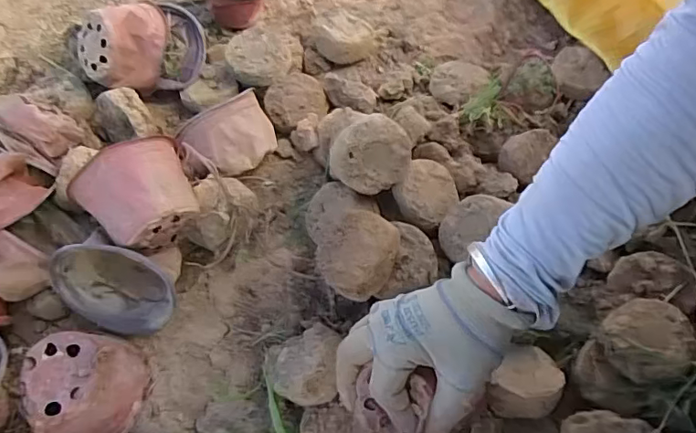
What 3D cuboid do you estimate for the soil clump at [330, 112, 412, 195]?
[{"bbox_3d":[0.022,-0.056,0.476,0.067,0.047,0.055,9,62,4],"label":"soil clump"}]

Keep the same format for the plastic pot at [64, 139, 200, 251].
[{"bbox_3d":[-0.176,-0.014,0.453,0.087,0.080,0.074,-34,67,-18],"label":"plastic pot"}]

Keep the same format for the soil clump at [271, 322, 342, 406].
[{"bbox_3d":[-0.036,0.128,0.451,0.053,0.056,0.064,3,59,1],"label":"soil clump"}]

